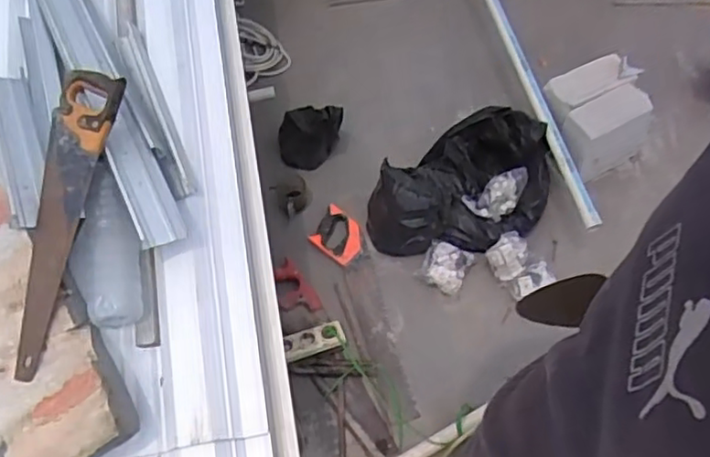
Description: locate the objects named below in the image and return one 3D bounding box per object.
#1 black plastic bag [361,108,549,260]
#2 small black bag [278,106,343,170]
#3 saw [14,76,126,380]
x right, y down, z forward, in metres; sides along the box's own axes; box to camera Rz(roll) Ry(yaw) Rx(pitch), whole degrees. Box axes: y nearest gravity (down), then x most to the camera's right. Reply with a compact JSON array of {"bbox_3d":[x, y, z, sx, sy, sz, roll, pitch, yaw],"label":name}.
[{"bbox_3d":[0.239,-0.100,1.555,0.433,0.186,0.293,-16,58,-5],"label":"black plastic bag"},{"bbox_3d":[-0.122,-0.247,1.656,0.169,0.167,0.129,1,59,6],"label":"small black bag"},{"bbox_3d":[-0.479,-0.021,1.056,0.116,0.039,0.501,7,79,7],"label":"saw"}]

